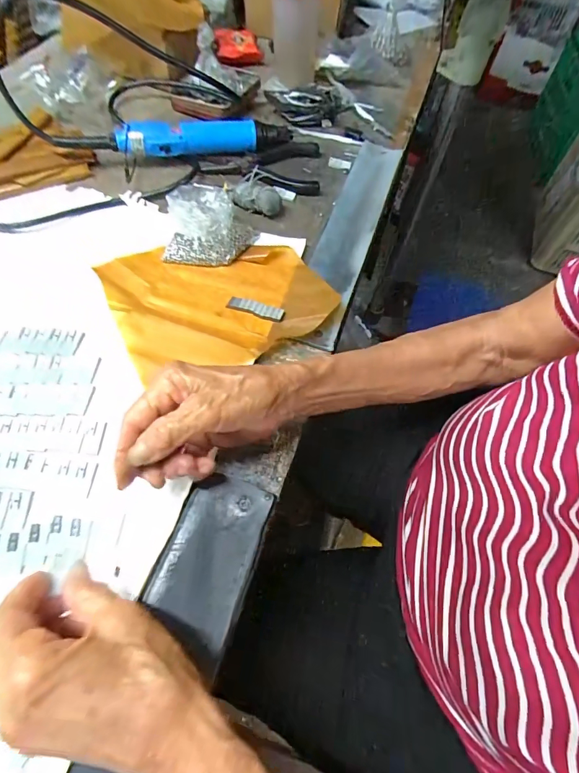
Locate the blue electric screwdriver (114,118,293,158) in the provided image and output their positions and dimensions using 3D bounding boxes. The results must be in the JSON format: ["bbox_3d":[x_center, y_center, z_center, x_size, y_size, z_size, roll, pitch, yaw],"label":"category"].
[{"bbox_3d":[-0.101,-0.311,0.487,0.209,0.036,0.037,-13,63,-10],"label":"blue electric screwdriver"}]

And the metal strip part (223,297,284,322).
[{"bbox_3d":[-0.033,-0.076,0.380,0.057,0.007,0.014,19,62,8],"label":"metal strip part"}]

